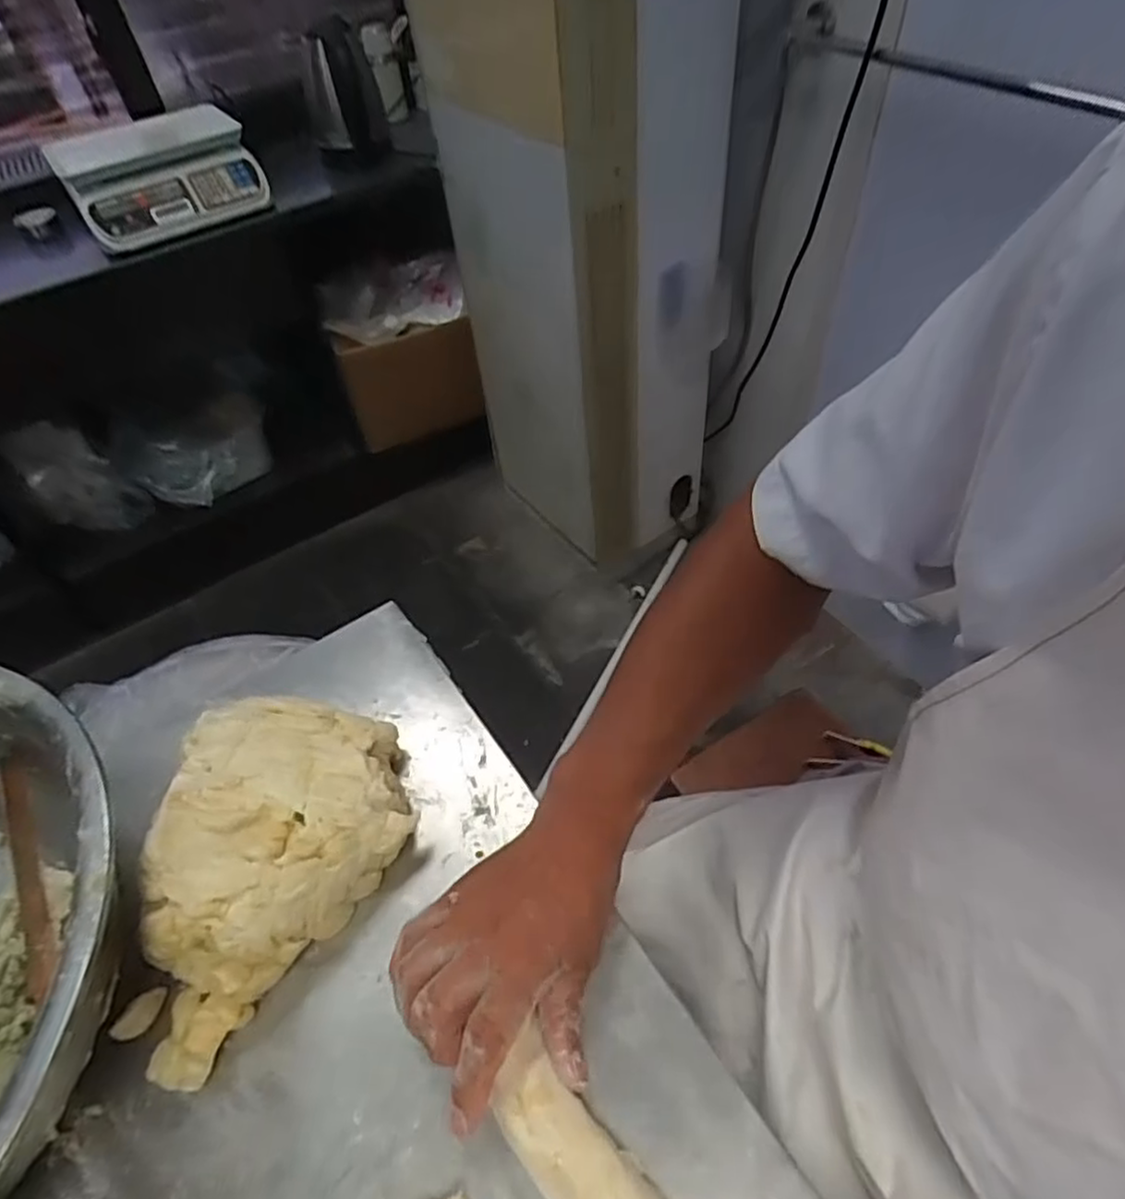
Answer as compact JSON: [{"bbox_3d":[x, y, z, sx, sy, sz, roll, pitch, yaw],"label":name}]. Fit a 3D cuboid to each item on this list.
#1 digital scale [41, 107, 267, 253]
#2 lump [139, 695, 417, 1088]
[{"bbox_3d":[-0.818,-0.870,1.421,0.337,0.117,0.384,-29,54,-16],"label":"digital scale"},{"bbox_3d":[-0.172,0.156,0.436,0.139,0.078,0.206,-9,51,-2],"label":"lump"}]

